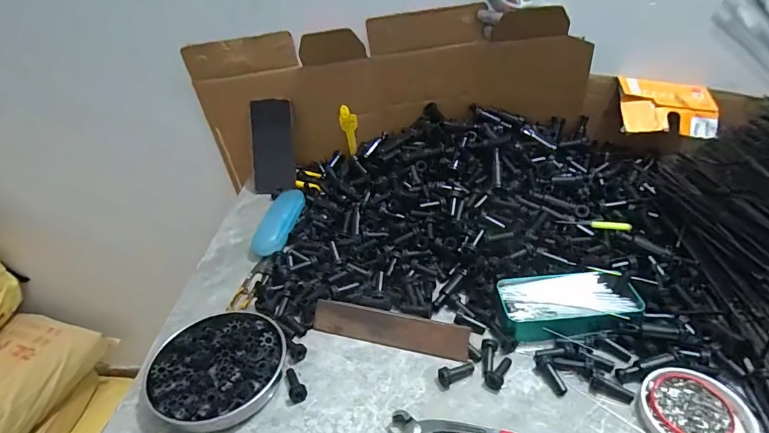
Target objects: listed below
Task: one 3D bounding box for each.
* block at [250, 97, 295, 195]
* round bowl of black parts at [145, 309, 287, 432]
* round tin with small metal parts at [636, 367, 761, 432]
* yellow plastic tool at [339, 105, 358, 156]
[{"bbox_3d":[-0.202,-0.127,0.775,0.075,0.166,0.013,1,0,-10],"label":"block"},{"bbox_3d":[-0.176,0.159,0.454,0.132,0.029,0.131,-3,35,2],"label":"round bowl of black parts"},{"bbox_3d":[0.283,0.180,0.387,0.085,0.012,0.089,-3,35,2],"label":"round tin with small metal parts"},{"bbox_3d":[-0.065,-0.160,0.796,0.031,0.092,0.004,-1,29,4],"label":"yellow plastic tool"}]

